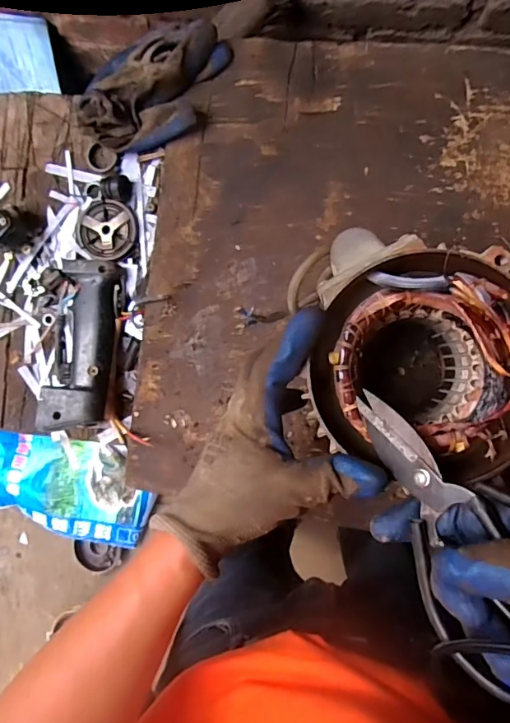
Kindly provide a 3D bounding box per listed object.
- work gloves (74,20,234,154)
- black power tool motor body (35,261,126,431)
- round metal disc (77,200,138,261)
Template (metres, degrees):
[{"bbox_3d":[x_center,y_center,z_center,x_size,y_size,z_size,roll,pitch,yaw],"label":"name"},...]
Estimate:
[{"bbox_3d":[-0.111,-0.286,0.497,0.126,0.035,0.154,31,93,7],"label":"work gloves"},{"bbox_3d":[-0.182,-0.016,0.504,0.071,0.037,0.178,7,90,7],"label":"black power tool motor body"},{"bbox_3d":[-0.160,-0.141,0.520,0.066,0.009,0.063,0,89,7],"label":"round metal disc"}]

